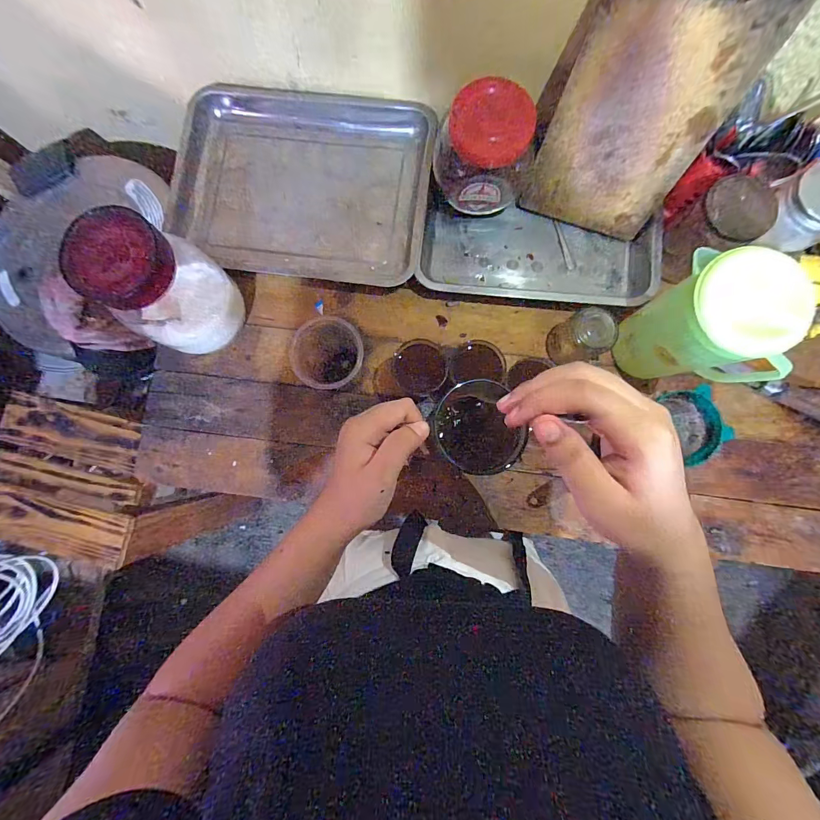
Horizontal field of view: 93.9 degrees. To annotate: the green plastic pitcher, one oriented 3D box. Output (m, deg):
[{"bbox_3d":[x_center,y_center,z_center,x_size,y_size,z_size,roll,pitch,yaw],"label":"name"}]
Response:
[{"bbox_3d":[0.337,-0.089,0.446,0.098,0.217,0.118,3,84,2],"label":"green plastic pitcher"}]

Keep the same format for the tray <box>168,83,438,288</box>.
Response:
[{"bbox_3d":[-0.168,-0.358,0.593,0.393,0.040,0.303,6,86,3],"label":"tray"}]

